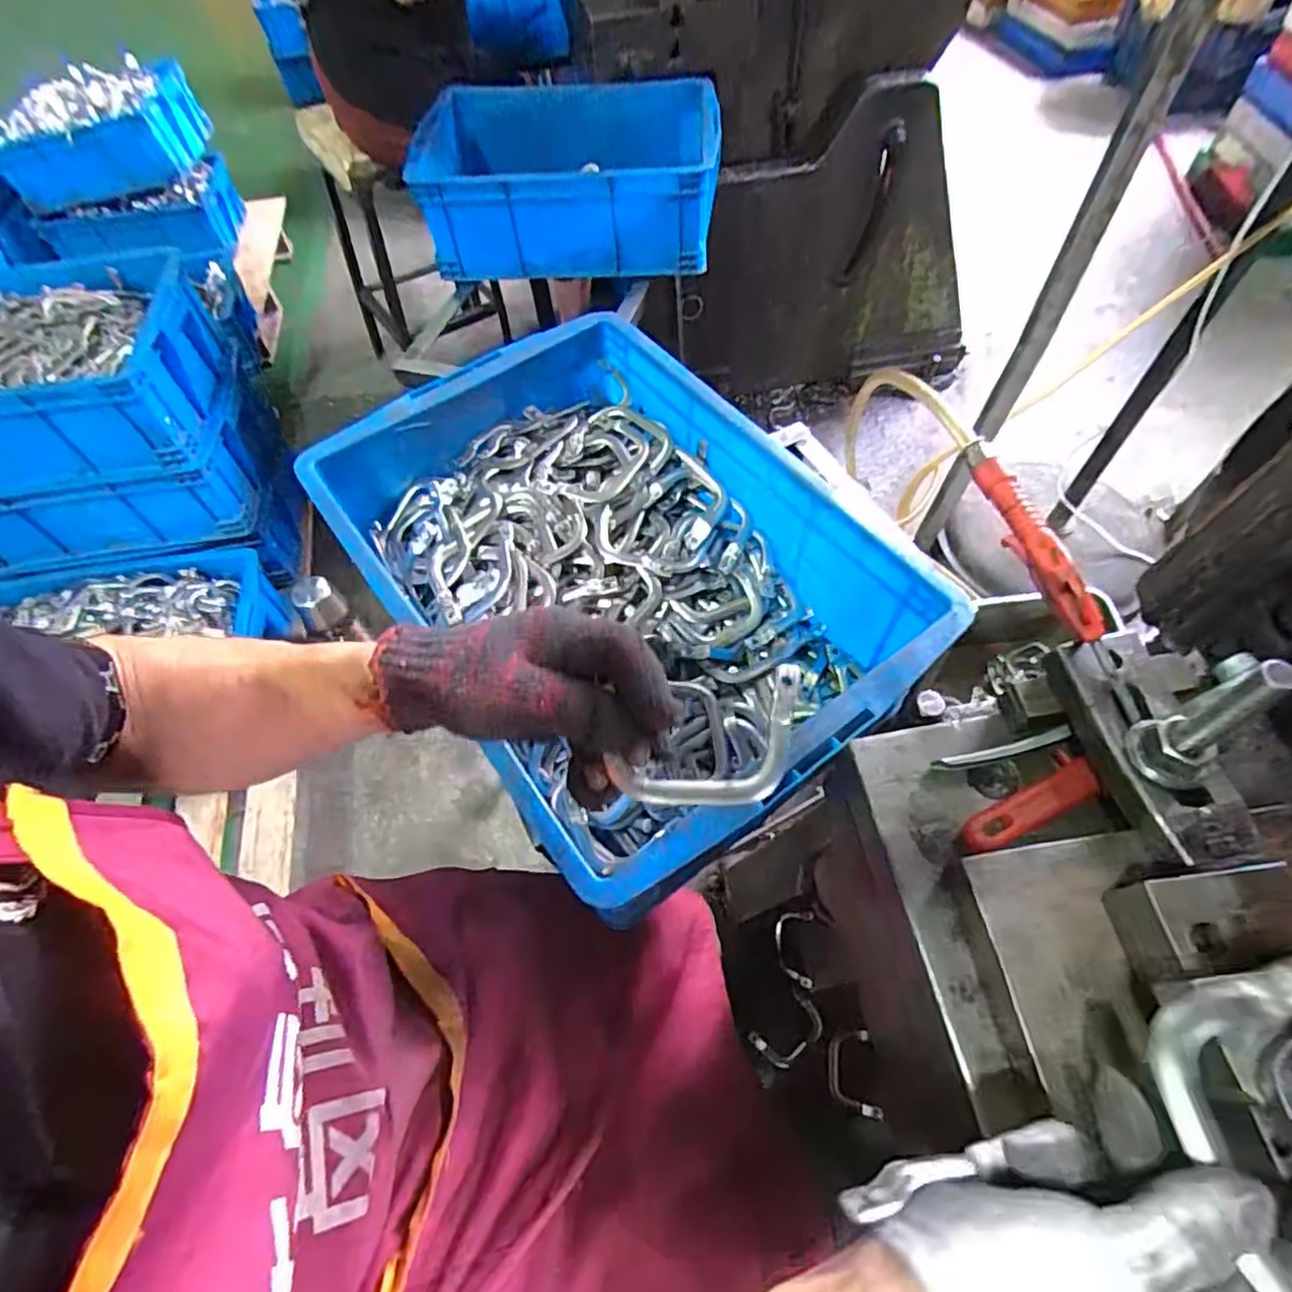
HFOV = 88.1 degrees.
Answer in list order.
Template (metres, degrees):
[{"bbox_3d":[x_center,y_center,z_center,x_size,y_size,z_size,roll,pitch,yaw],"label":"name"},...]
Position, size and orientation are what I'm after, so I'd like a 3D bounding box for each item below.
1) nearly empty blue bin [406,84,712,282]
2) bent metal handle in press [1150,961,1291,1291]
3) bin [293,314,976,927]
[{"bbox_3d":[-0.131,-0.834,1.203,0.509,0.184,0.330,4,58,5],"label":"nearly empty blue bin"},{"bbox_3d":[0.224,0.175,0.234,0.061,0.011,0.110,-20,56,26],"label":"bent metal handle in press"},{"bbox_3d":[-0.030,-0.056,0.604,0.348,0.150,0.496,-33,62,-17],"label":"bin"}]

